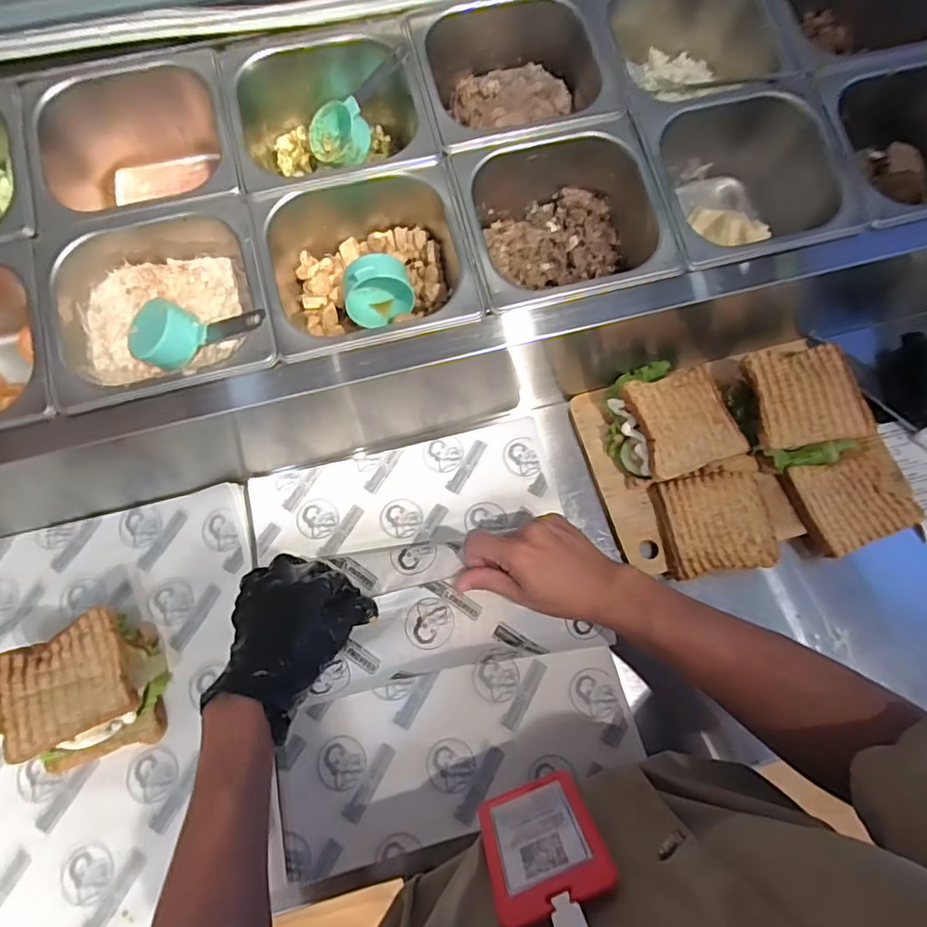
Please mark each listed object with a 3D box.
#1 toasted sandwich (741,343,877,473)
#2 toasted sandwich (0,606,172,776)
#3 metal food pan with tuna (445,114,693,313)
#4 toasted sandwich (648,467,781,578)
[{"bbox_3d":[0.331,-0.052,0.553,0.099,0.066,0.108,-9,70,-3],"label":"toasted sandwich"},{"bbox_3d":[-0.319,0.194,0.469,0.103,0.066,0.109,-25,72,-9],"label":"toasted sandwich"},{"bbox_3d":[0.084,-0.219,0.516,0.173,0.085,0.173,-13,71,-4],"label":"metal food pan with tuna"},{"bbox_3d":[0.238,0.057,0.531,0.100,0.024,0.095,-7,70,-2],"label":"toasted sandwich"}]

